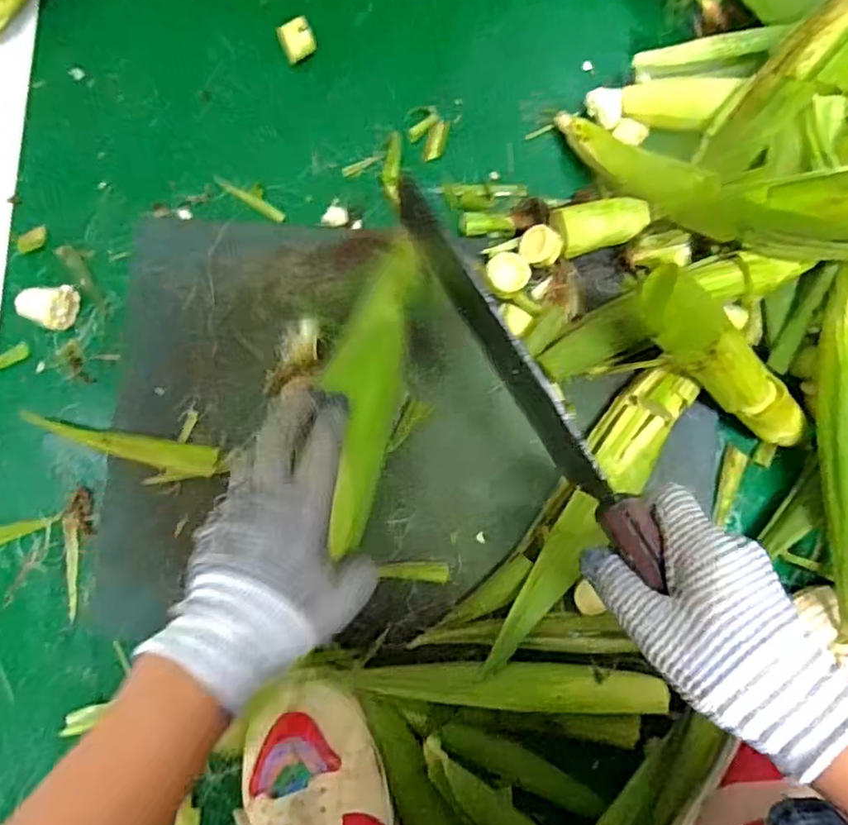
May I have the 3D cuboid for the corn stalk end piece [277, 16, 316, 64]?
[{"bbox_3d":[-0.096,-0.281,0.469,0.026,0.018,0.022,-21,87,1],"label":"corn stalk end piece"}]

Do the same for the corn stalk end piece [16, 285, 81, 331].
[{"bbox_3d":[-0.279,-0.081,0.462,0.031,0.027,0.034,0,87,2],"label":"corn stalk end piece"}]

